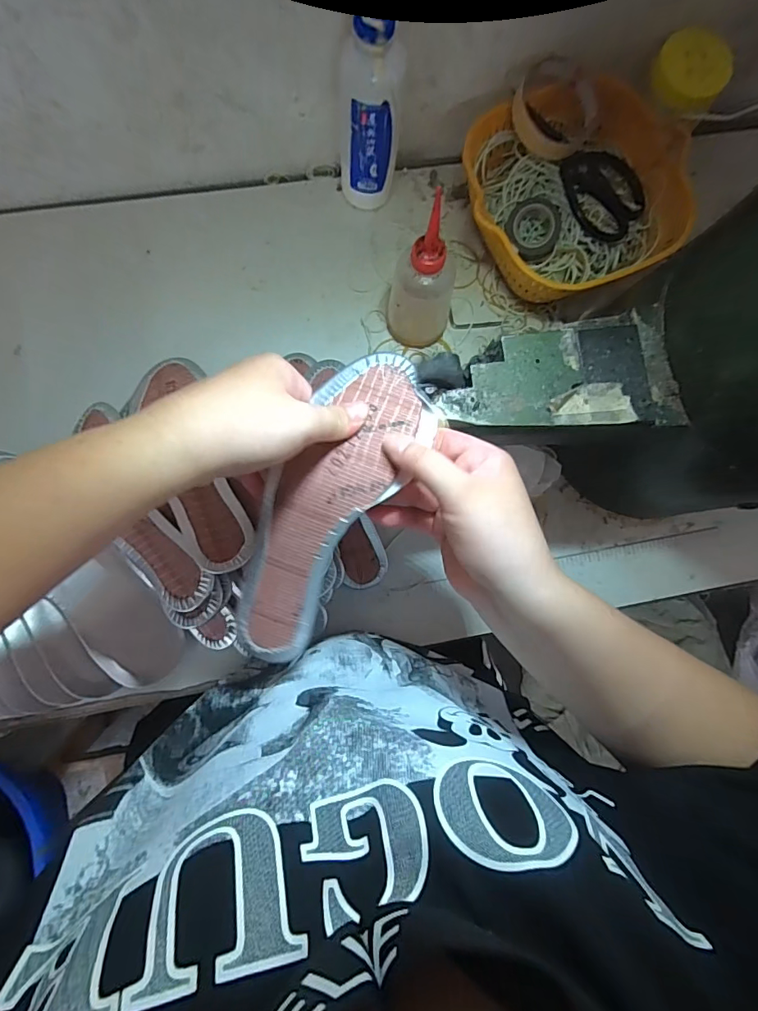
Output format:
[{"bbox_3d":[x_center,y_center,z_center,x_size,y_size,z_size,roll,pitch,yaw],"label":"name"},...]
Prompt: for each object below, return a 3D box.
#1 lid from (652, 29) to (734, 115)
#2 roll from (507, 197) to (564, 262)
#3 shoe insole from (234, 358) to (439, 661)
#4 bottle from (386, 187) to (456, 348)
[{"bbox_3d":[0.294,-0.405,0.432,0.066,0.012,0.055,15,122,4],"label":"lid"},{"bbox_3d":[0.158,-0.282,0.467,0.055,0.014,0.055,0,114,0],"label":"roll"},{"bbox_3d":[-0.038,0.006,0.310,0.073,0.029,0.222,28,100,0],"label":"shoe insole"},{"bbox_3d":[0.044,-0.207,0.431,0.065,0.148,0.054,17,84,-1],"label":"bottle"}]

